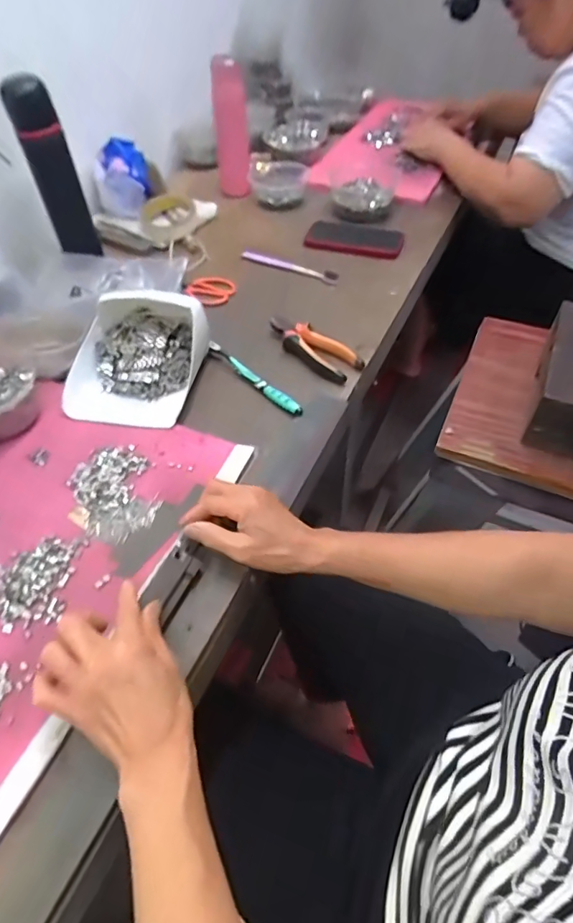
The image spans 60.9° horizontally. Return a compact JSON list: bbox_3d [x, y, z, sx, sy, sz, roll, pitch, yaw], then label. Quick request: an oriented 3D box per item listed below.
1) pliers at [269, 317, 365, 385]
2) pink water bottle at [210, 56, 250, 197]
[{"bbox_3d":[0.030,-0.152,0.666,0.151,0.034,0.059,32,58,25],"label":"pliers"},{"bbox_3d":[-0.108,-0.645,0.946,0.066,0.217,0.056,-6,50,-3],"label":"pink water bottle"}]

